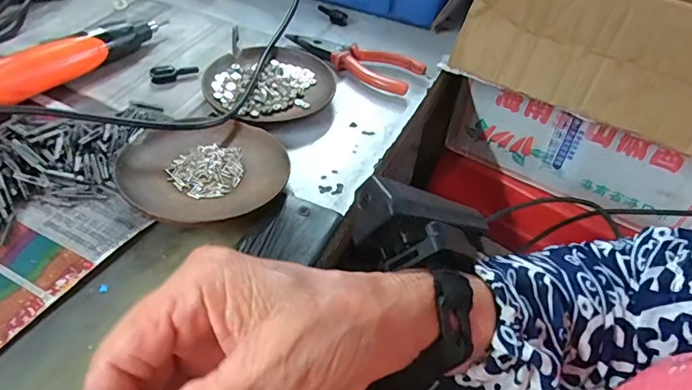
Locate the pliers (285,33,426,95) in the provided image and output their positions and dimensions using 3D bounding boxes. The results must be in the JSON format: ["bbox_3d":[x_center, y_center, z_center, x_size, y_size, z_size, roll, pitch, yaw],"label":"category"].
[{"bbox_3d":[0.007,-0.137,0.475,0.139,0.018,0.046,29,50,21],"label":"pliers"}]

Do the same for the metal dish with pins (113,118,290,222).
[{"bbox_3d":[-0.099,-0.017,0.341,0.112,0.022,0.100,-11,48,-16],"label":"metal dish with pins"}]

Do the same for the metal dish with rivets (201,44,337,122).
[{"bbox_3d":[-0.069,-0.101,0.432,0.113,0.016,0.108,3,45,-3],"label":"metal dish with rivets"}]

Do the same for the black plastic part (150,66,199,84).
[{"bbox_3d":[-0.156,-0.112,0.436,0.042,0.012,0.015,-18,50,-22],"label":"black plastic part"}]

